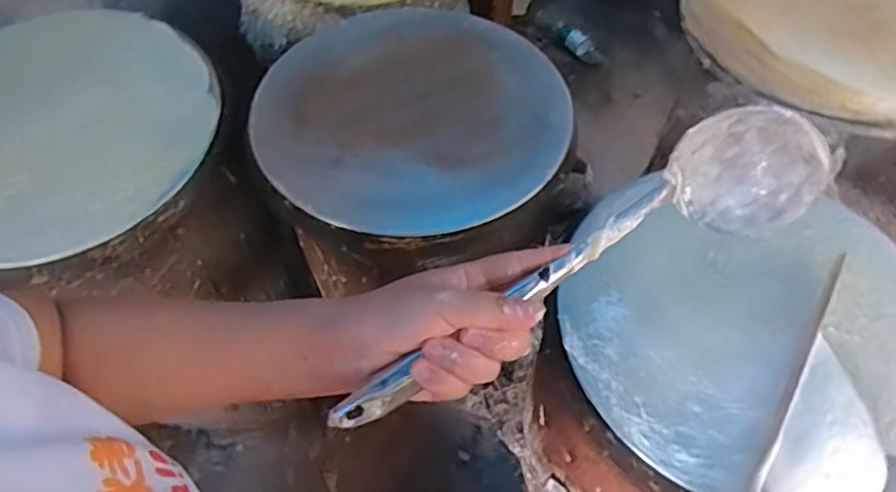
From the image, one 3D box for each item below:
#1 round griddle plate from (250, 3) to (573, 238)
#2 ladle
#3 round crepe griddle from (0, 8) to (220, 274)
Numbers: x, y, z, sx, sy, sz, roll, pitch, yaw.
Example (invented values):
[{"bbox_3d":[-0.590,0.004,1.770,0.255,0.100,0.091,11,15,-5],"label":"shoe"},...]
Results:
[{"bbox_3d":[-0.054,-0.174,0.738,0.343,0.032,0.378,-20,60,-14],"label":"round griddle plate"},{"bbox_3d":[0.078,0.014,0.379,0.336,0.082,0.066,-28,61,-10],"label":"ladle"},{"bbox_3d":[-0.482,-0.154,0.749,0.369,0.027,0.414,-33,64,-21],"label":"round crepe griddle"}]

